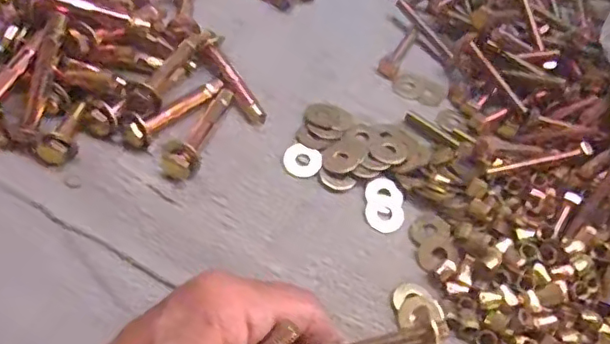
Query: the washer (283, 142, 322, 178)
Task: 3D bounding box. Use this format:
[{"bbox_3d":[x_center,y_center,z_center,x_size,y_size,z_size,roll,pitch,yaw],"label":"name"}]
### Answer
[{"bbox_3d":[-0.001,-0.006,0.324,0.021,0.004,0.020,5,53,-7],"label":"washer"}]

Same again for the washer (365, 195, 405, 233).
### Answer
[{"bbox_3d":[0.043,0.022,0.314,0.020,0.004,0.021,5,53,-7],"label":"washer"}]

